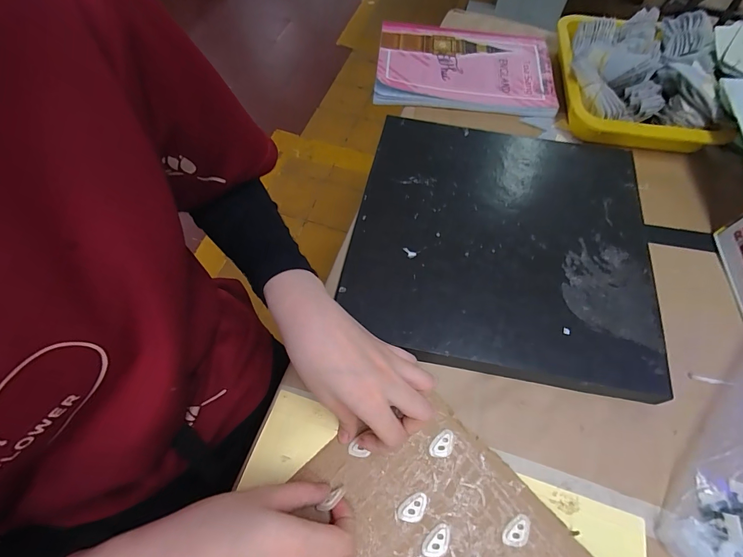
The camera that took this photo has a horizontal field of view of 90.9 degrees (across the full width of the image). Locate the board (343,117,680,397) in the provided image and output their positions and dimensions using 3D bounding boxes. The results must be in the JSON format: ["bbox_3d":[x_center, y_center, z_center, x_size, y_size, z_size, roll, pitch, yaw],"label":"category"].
[{"bbox_3d":[0.137,-0.048,0.398,0.297,0.031,0.294,10,62,5],"label":"board"}]

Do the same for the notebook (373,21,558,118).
[{"bbox_3d":[0.135,-0.311,0.534,0.250,0.021,0.161,5,66,-1],"label":"notebook"}]

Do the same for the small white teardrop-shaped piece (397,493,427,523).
[{"bbox_3d":[0.033,0.181,0.287,0.025,0.004,0.016,-31,66,-16],"label":"small white teardrop-shaped piece"}]

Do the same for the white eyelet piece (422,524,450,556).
[{"bbox_3d":[0.050,0.200,0.276,0.025,0.004,0.015,-31,66,-16],"label":"white eyelet piece"}]

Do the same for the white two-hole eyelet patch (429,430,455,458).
[{"bbox_3d":[0.061,0.140,0.308,0.026,0.004,0.017,-31,66,-15],"label":"white two-hole eyelet patch"}]

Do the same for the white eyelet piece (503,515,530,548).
[{"bbox_3d":[0.112,0.194,0.279,0.016,0.004,0.025,38,68,18],"label":"white eyelet piece"}]

